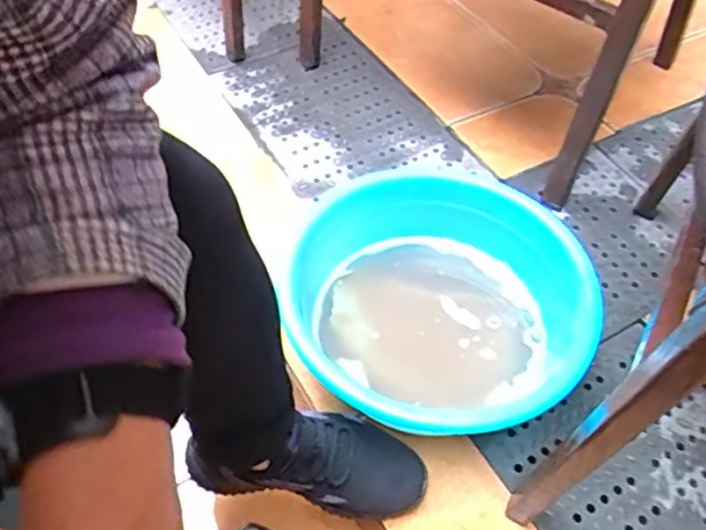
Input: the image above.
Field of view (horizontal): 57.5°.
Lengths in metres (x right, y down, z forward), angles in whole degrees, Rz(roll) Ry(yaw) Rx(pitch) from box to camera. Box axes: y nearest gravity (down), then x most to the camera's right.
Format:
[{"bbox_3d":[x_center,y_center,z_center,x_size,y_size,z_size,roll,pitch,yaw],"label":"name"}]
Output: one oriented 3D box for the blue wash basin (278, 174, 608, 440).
[{"bbox_3d":[0.108,0.054,0.776,0.329,0.151,0.357,0,51,0],"label":"blue wash basin"}]

